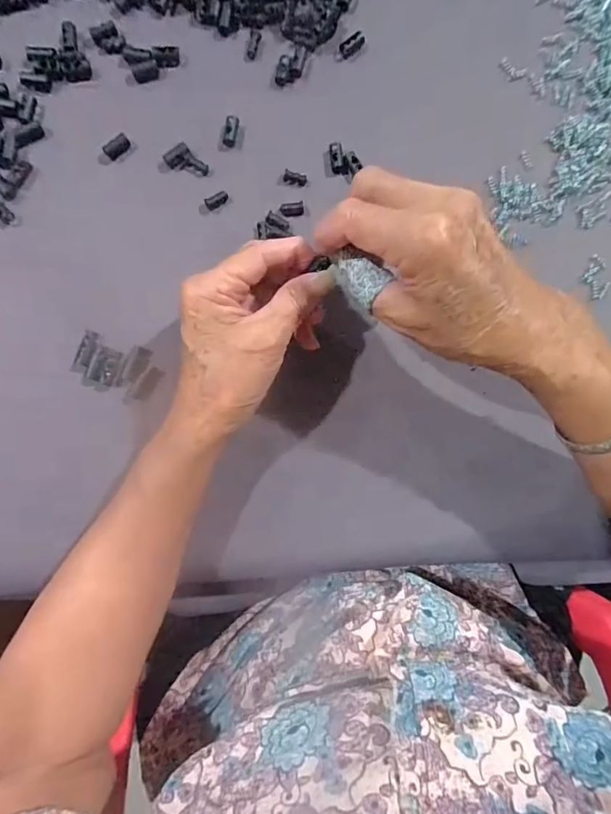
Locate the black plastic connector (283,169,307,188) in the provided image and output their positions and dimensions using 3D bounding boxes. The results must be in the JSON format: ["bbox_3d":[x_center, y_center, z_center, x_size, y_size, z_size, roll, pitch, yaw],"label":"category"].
[{"bbox_3d":[-0.007,-0.161,0.323,0.017,0.004,0.009,14,86,-4],"label":"black plastic connector"}]

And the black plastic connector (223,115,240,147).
[{"bbox_3d":[-0.053,-0.195,0.322,0.010,0.005,0.021,7,86,-4],"label":"black plastic connector"}]

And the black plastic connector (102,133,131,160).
[{"bbox_3d":[-0.129,-0.179,0.314,0.018,0.008,0.009,-32,89,-6],"label":"black plastic connector"}]

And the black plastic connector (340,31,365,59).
[{"bbox_3d":[0.034,-0.263,0.331,0.020,0.004,0.011,-43,91,-6],"label":"black plastic connector"}]

